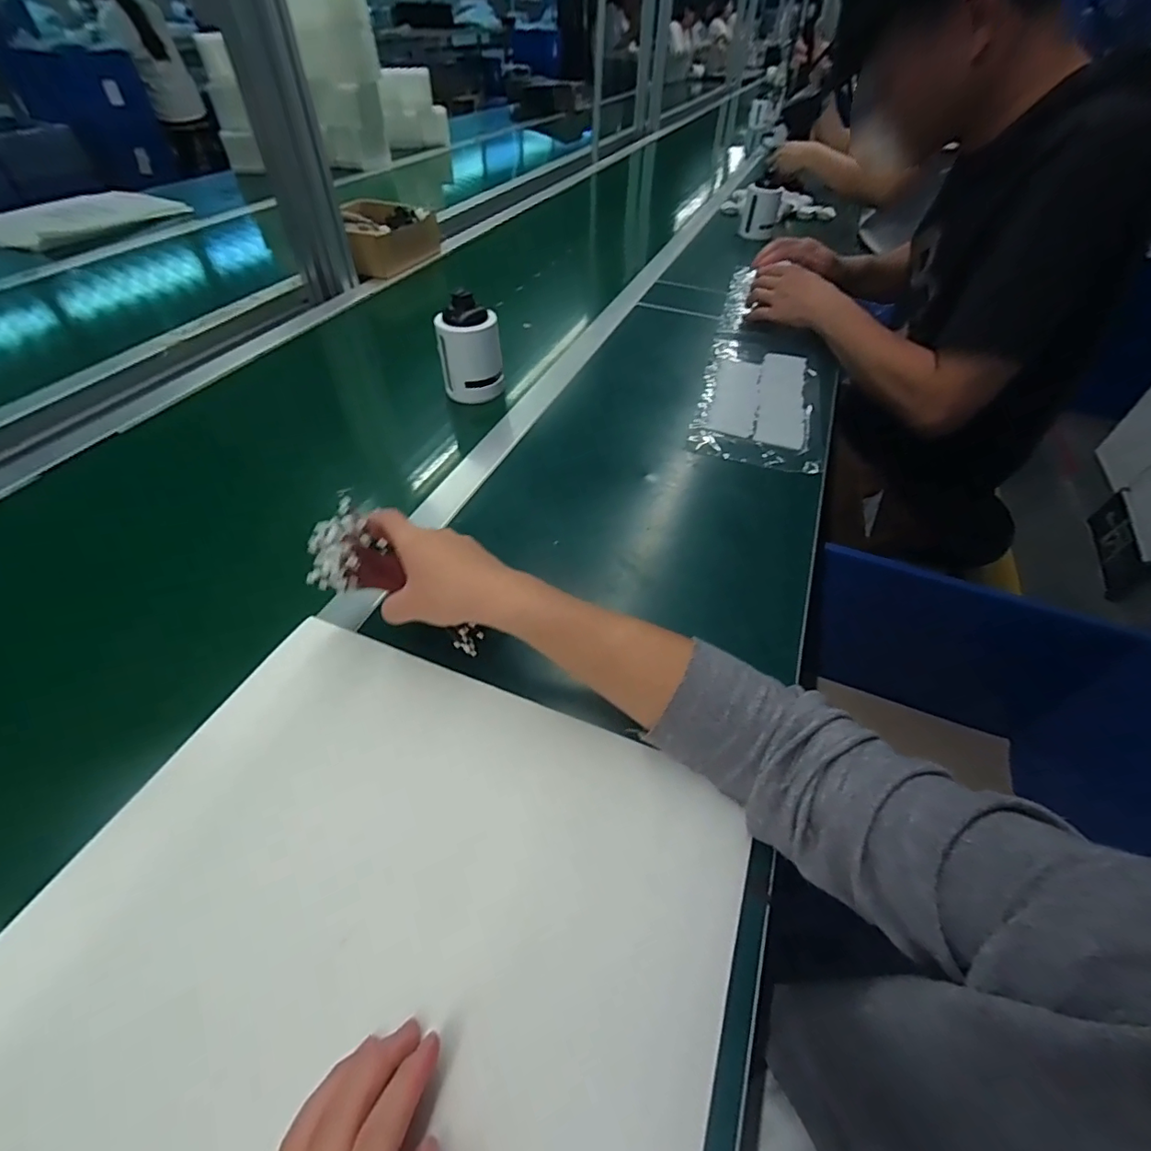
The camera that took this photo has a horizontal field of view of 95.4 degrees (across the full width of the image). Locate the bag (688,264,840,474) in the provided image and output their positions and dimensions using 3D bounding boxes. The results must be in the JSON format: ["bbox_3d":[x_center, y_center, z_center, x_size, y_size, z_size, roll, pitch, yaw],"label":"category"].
[{"bbox_3d":[0.294,-0.326,0.786,0.172,0.028,0.535,14,50,10],"label":"bag"}]

